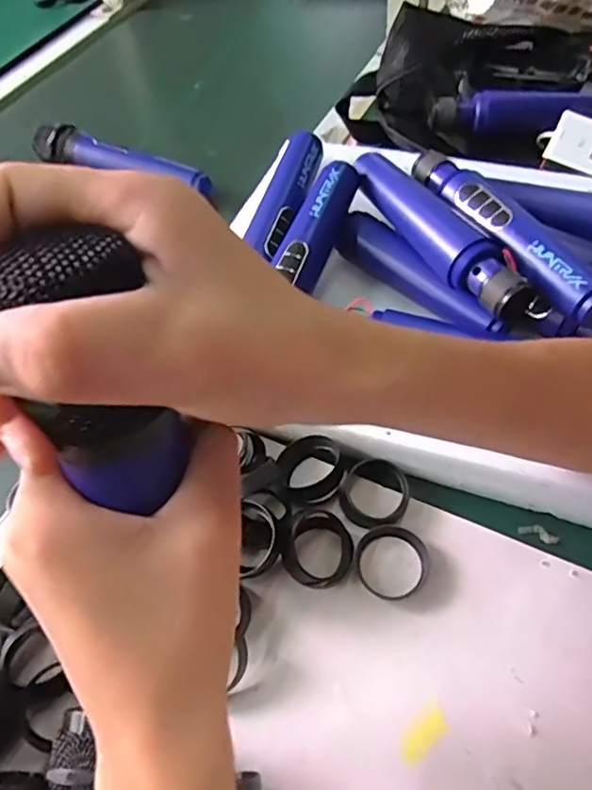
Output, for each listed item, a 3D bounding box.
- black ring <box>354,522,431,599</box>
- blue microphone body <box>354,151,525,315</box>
[{"bbox_3d":[0.058,0.101,0.358,0.044,0.006,0.045,-3,55,4],"label":"black ring"},{"bbox_3d":[0.095,-0.120,0.425,0.033,0.040,0.186,-23,56,-11],"label":"blue microphone body"}]

